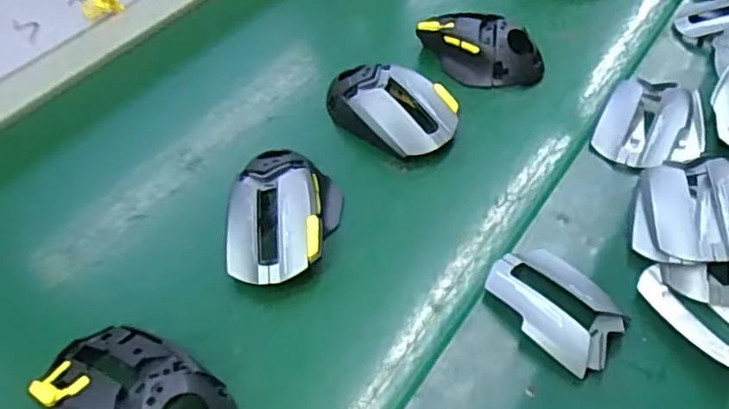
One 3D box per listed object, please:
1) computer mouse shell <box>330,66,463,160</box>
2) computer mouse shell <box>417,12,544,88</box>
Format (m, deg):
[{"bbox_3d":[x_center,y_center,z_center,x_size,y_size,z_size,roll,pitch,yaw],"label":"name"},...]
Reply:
[{"bbox_3d":[0.022,-0.076,0.488,0.062,0.032,0.101,-38,58,-27],"label":"computer mouse shell"},{"bbox_3d":[0.097,-0.133,0.538,0.106,0.035,0.060,28,56,23],"label":"computer mouse shell"}]

